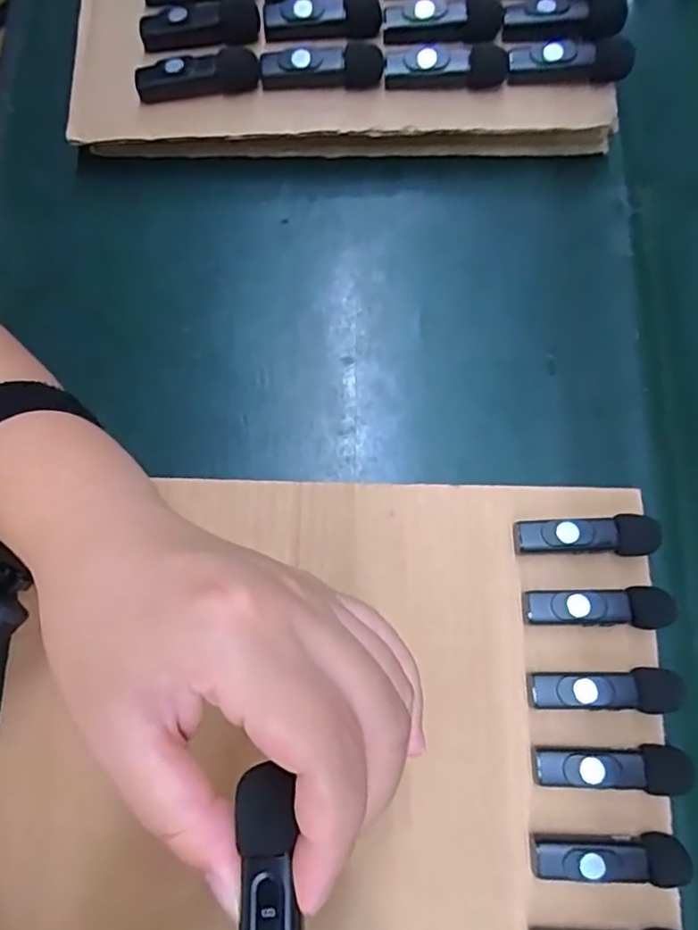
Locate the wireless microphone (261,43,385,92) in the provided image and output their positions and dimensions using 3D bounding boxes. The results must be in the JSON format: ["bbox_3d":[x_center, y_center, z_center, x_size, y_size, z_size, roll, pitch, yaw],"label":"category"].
[{"bbox_3d":[-0.014,-0.210,0.315,0.062,0.014,0.019,-6,77,-2],"label":"wireless microphone"}]

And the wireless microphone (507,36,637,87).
[{"bbox_3d":[0.115,-0.211,0.314,0.063,0.013,0.015,-1,77,0],"label":"wireless microphone"}]

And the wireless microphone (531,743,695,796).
[{"bbox_3d":[0.112,0.130,0.260,0.065,0.016,0.018,2,77,0],"label":"wireless microphone"}]

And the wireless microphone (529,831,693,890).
[{"bbox_3d":[0.109,0.164,0.252,0.062,0.015,0.017,1,77,0],"label":"wireless microphone"}]

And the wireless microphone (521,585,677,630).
[{"bbox_3d":[0.113,0.066,0.276,0.064,0.015,0.018,-3,77,-1],"label":"wireless microphone"}]

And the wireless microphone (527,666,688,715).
[{"bbox_3d":[0.113,0.100,0.267,0.065,0.015,0.018,-2,77,0],"label":"wireless microphone"}]

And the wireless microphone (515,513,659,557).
[{"bbox_3d":[0.111,0.035,0.283,0.065,0.017,0.019,-4,77,-1],"label":"wireless microphone"}]

